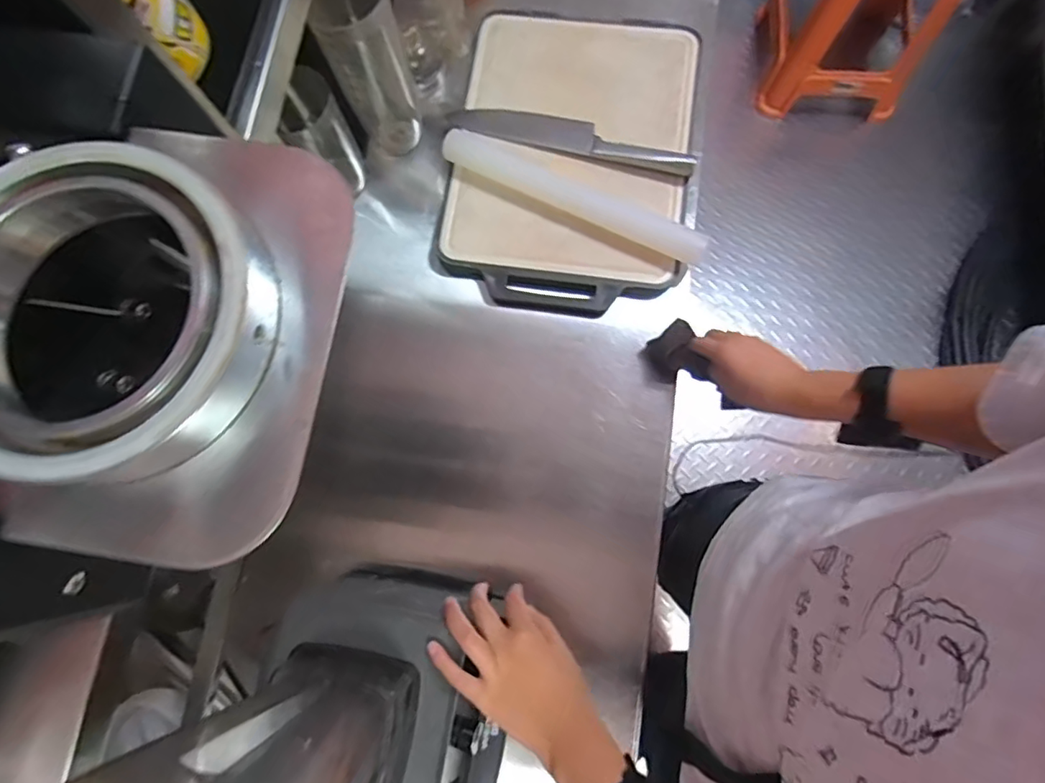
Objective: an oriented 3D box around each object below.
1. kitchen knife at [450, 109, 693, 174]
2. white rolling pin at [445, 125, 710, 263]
[{"bbox_3d":[0.061,-0.332,0.701,0.317,0.030,0.047,16,80,4],"label":"kitchen knife"},{"bbox_3d":[0.060,-0.249,0.674,0.349,0.039,0.047,27,81,6],"label":"white rolling pin"}]

